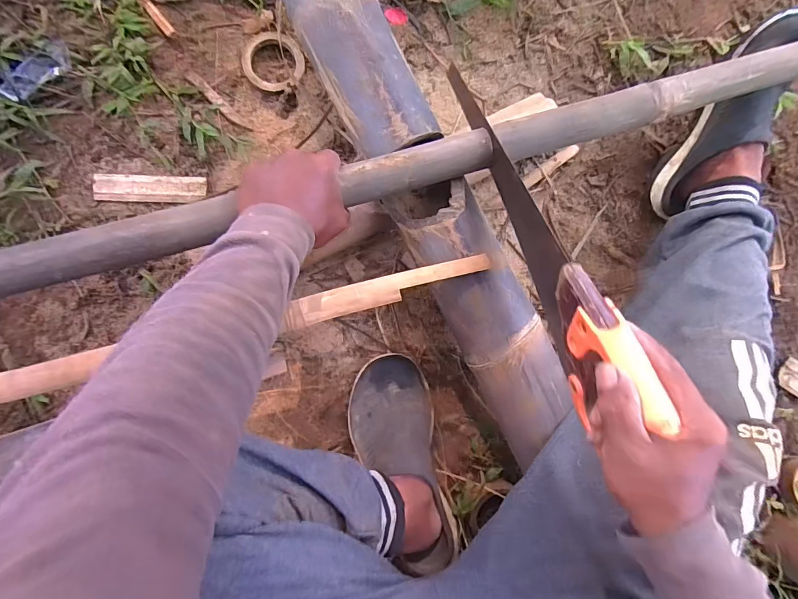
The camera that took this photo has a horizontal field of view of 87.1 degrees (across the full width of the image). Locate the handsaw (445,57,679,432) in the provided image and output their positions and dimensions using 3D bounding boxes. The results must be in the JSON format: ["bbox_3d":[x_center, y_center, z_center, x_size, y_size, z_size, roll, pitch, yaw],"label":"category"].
[{"bbox_3d":[0.123,-0.071,0.414,0.033,0.081,0.415,-12,60,-7],"label":"handsaw"}]

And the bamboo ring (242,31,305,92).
[{"bbox_3d":[-0.177,-0.336,0.588,0.081,0.017,0.092,-17,86,-7],"label":"bamboo ring"}]

